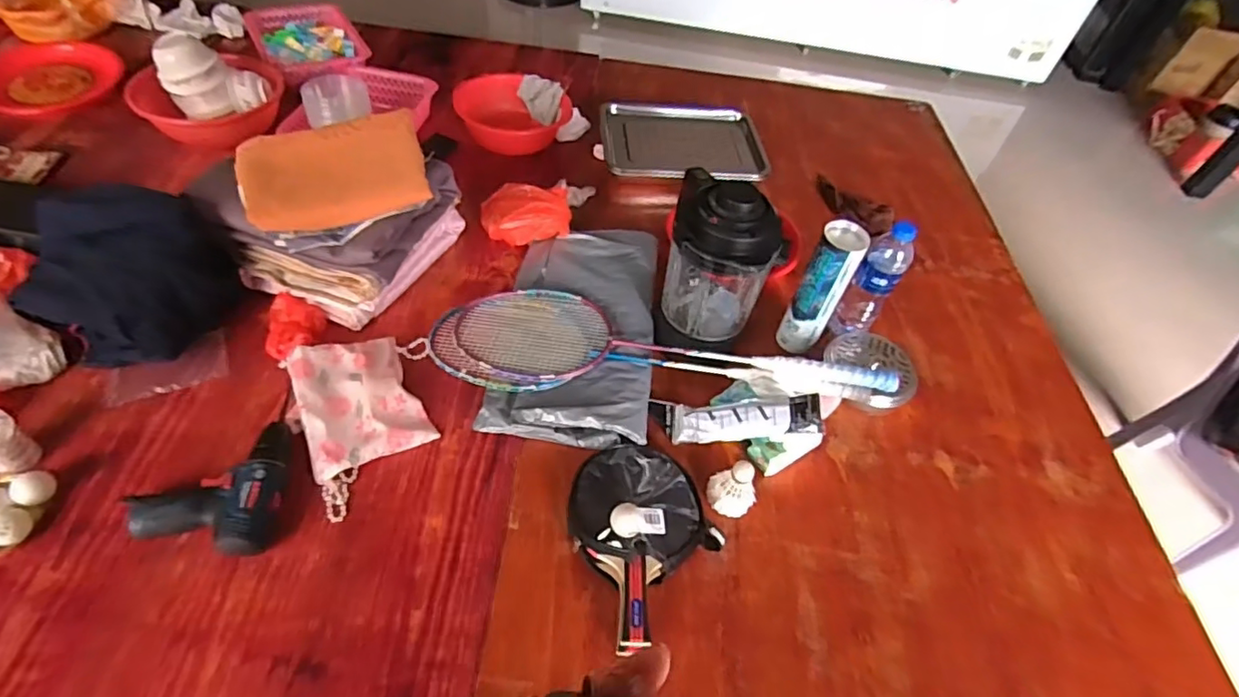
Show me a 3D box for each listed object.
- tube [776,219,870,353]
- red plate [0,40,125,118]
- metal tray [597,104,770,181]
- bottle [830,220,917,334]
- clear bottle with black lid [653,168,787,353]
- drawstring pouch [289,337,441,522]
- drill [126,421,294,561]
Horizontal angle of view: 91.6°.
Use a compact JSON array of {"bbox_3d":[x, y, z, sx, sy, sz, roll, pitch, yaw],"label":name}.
[{"bbox_3d":[0.312,-0.087,0.936,0.072,0.218,0.065,25,52,14],"label":"tube"},{"bbox_3d":[-1.173,-0.559,1.231,0.241,0.029,0.297,-18,56,-21],"label":"red plate"},{"bbox_3d":[0.131,-0.457,1.307,0.333,0.024,0.264,-2,52,-9],"label":"metal tray"},{"bbox_3d":[0.404,-0.103,0.951,0.060,0.216,0.057,29,53,17],"label":"bottle"},{"bbox_3d":[0.141,-0.119,0.881,0.144,0.274,0.152,15,50,6],"label":"clear bottle with black lid"},{"bbox_3d":[-0.344,0.088,0.825,0.178,0.045,0.251,-16,54,-19],"label":"drawstring pouch"},{"bbox_3d":[-0.490,0.162,0.731,0.141,0.066,0.164,0,50,-6],"label":"drill"}]

